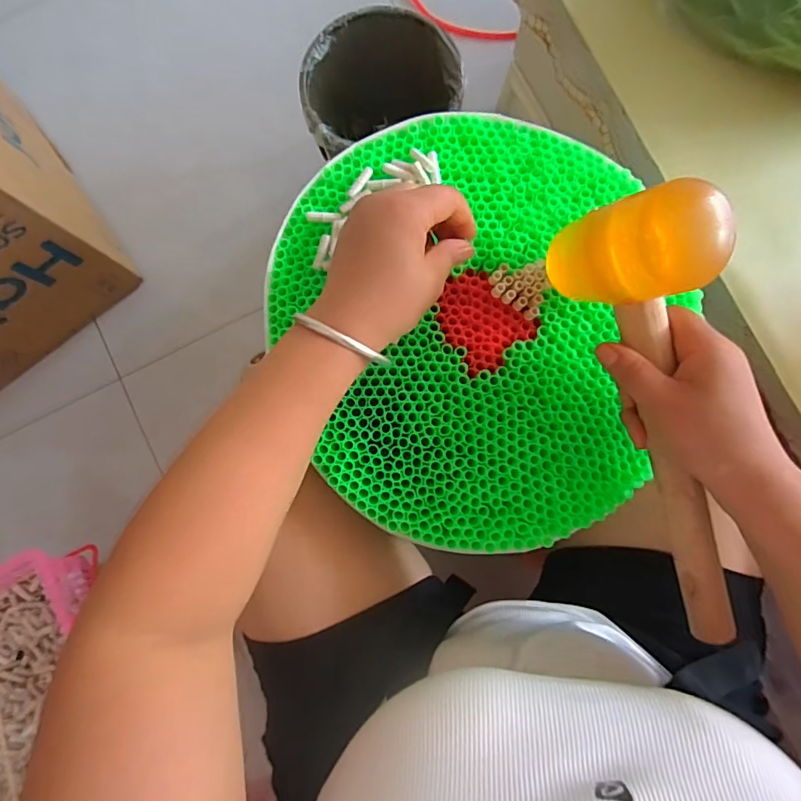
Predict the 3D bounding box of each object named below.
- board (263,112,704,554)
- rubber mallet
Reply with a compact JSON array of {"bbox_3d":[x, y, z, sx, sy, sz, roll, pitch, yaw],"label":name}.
[{"bbox_3d":[0.058,-0.062,0.384,0.291,0.018,0.337,-21,84,0],"label":"board"},{"bbox_3d":[0.180,0.027,0.313,0.096,0.051,0.309,-17,103,0],"label":"rubber mallet"}]

